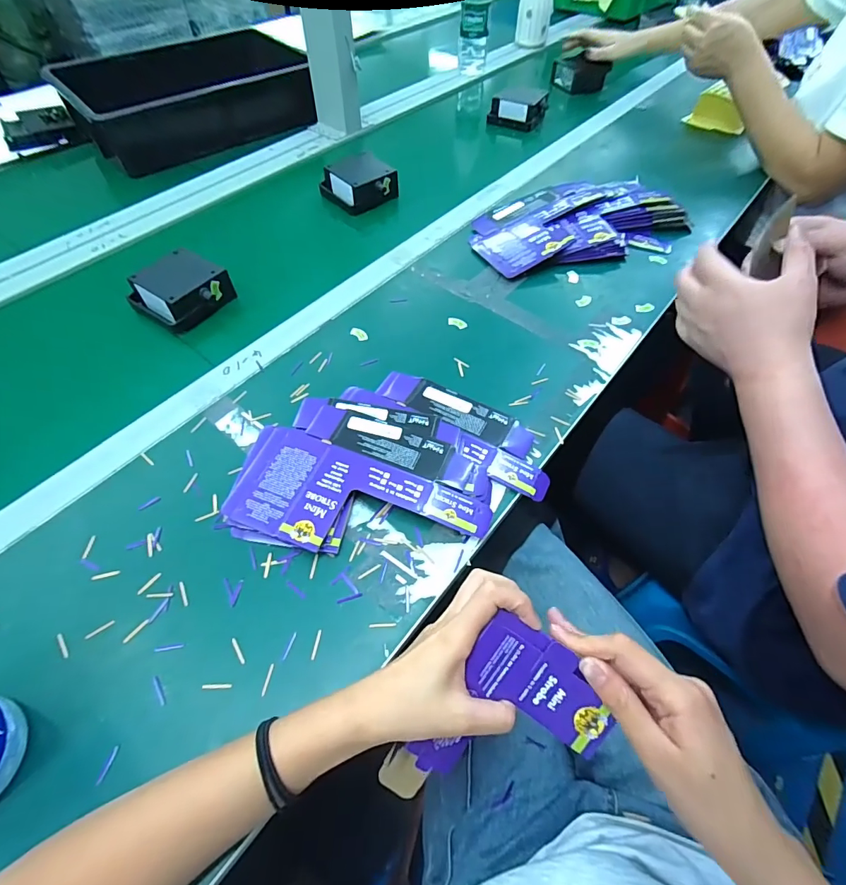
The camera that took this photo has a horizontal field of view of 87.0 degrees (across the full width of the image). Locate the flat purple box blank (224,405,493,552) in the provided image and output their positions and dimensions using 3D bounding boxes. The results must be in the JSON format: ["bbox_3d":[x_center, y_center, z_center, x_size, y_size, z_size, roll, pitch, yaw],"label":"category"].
[{"bbox_3d":[-0.048,0.039,0.390,0.206,0.011,0.131,17,59,11],"label":"flat purple box blank"}]

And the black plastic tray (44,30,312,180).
[{"bbox_3d":[-0.407,-0.635,0.808,0.401,0.100,0.257,-31,65,-15],"label":"black plastic tray"}]

